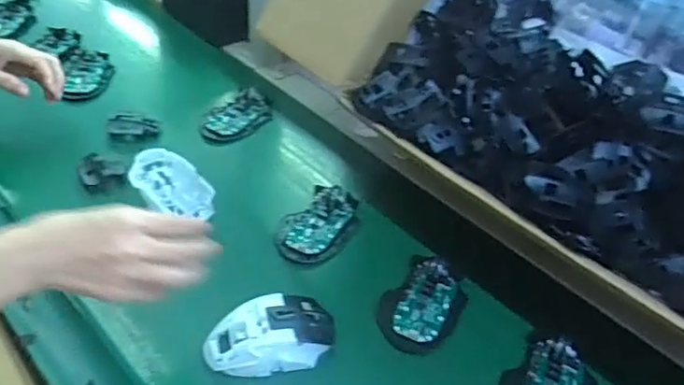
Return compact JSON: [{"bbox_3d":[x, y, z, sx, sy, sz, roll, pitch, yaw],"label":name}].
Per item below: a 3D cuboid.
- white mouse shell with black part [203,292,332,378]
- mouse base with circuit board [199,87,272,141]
[{"bbox_3d":[-0.065,0.132,0.546,0.115,0.040,0.064,-4,42,-11],"label":"white mouse shell with black part"},{"bbox_3d":[-0.148,-0.105,0.818,0.055,0.030,0.099,34,49,28],"label":"mouse base with circuit board"}]

